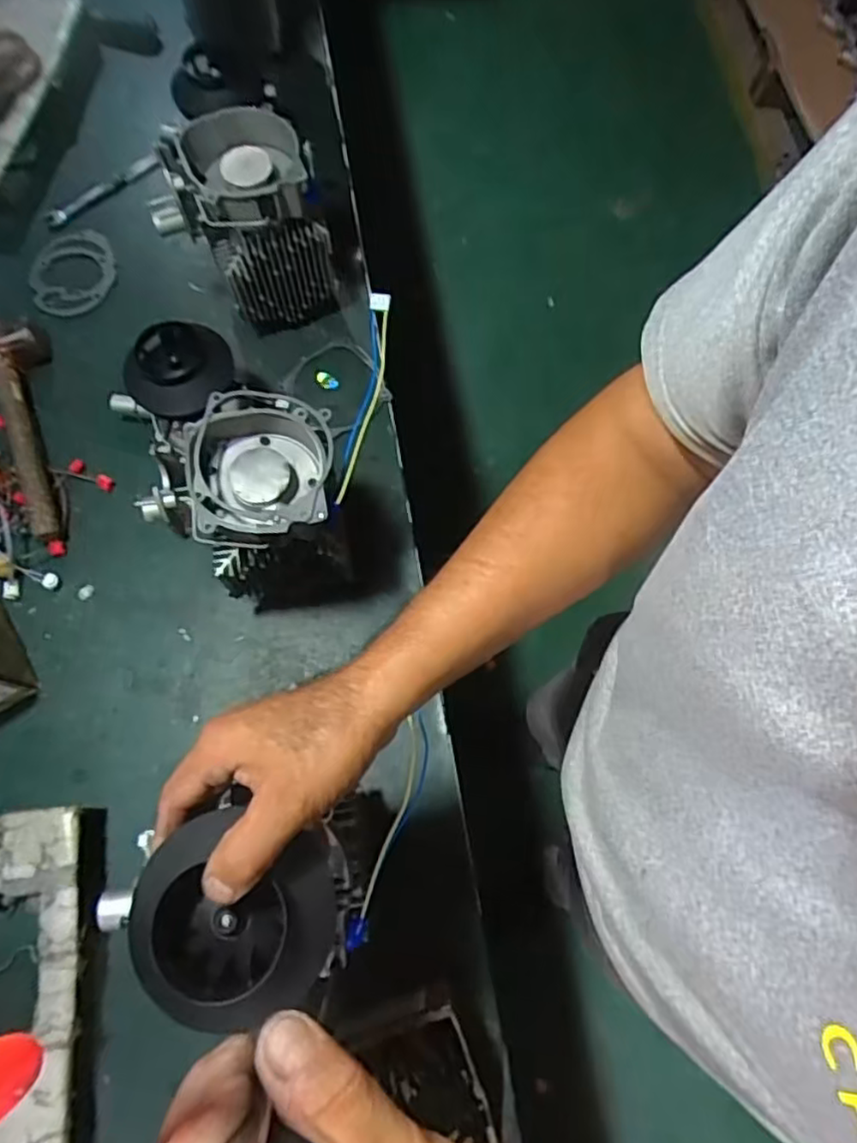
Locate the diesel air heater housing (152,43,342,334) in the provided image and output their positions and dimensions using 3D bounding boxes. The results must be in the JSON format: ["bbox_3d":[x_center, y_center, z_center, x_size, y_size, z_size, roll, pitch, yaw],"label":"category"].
[{"bbox_3d":[-0.201,-0.378,0.761,0.157,0.211,0.125,-20,73,-7],"label":"diesel air heater housing"}]

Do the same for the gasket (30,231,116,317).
[{"bbox_3d":[-0.452,-0.383,0.871,0.103,0.008,0.129,-15,72,-7],"label":"gasket"}]

